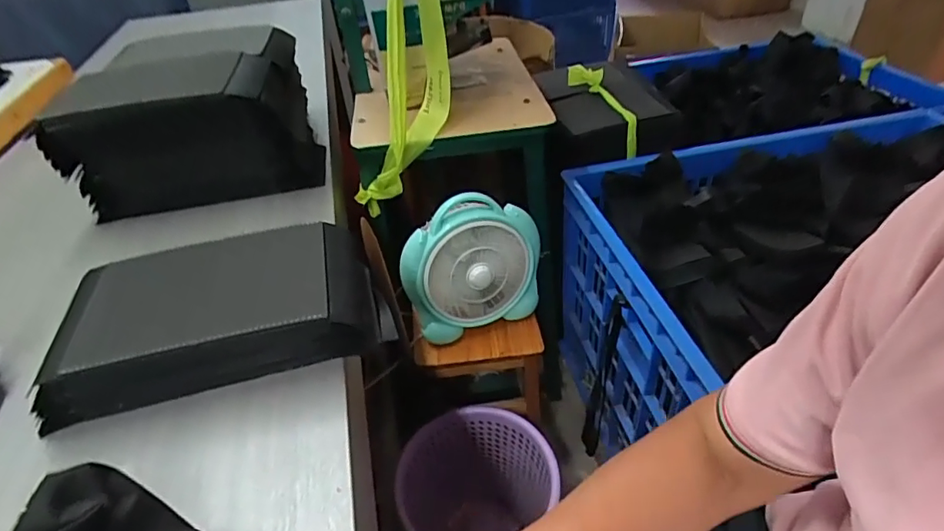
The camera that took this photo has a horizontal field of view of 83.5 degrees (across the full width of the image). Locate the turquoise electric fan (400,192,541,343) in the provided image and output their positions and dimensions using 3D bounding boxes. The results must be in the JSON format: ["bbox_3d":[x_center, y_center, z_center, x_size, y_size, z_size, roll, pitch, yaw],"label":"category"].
[{"bbox_3d":[0.002,0.000,0.888,0.236,0.212,0.094,-16,40,-14],"label":"turquoise electric fan"}]

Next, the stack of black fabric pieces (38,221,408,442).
[{"bbox_3d":[-0.241,0.046,0.517,0.305,0.084,0.149,-12,40,-9],"label":"stack of black fabric pieces"}]

